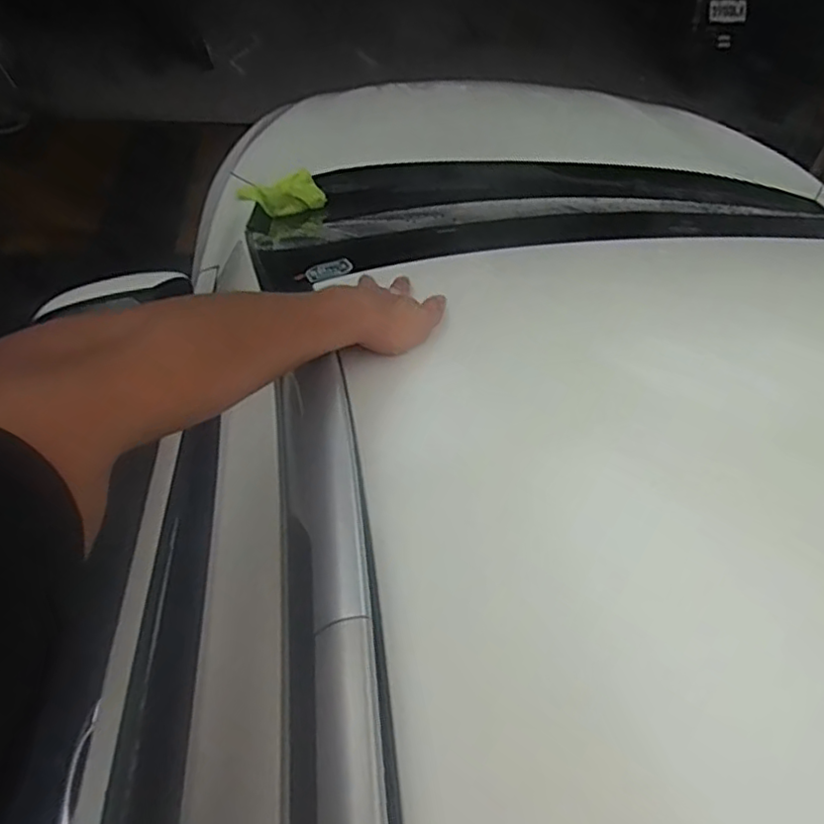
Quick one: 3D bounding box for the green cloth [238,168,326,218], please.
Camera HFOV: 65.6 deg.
[{"bbox_3d":[-0.308,-0.517,1.505,0.203,0.076,0.108,-6,50,-8],"label":"green cloth"}]

